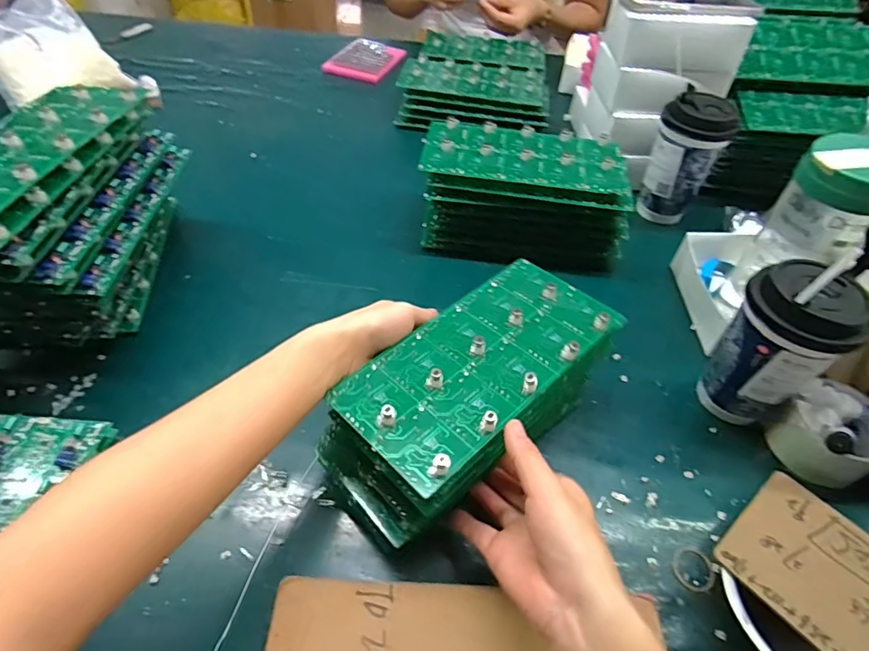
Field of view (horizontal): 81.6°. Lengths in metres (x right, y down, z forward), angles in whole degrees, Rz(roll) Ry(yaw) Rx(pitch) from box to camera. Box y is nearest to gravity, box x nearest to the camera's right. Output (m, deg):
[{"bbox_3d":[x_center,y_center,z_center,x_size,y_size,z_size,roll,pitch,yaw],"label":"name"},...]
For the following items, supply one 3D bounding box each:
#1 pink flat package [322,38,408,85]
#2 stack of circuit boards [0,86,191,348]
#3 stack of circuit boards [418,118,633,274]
[{"bbox_3d":[-0.134,-0.507,0.961,0.120,0.011,0.120,24,65,10],"label":"pink flat package"},{"bbox_3d":[-0.341,-0.097,0.483,0.134,0.176,0.249,6,48,2],"label":"stack of circuit boards"},{"bbox_3d":[0.108,-0.156,0.605,0.239,0.117,0.117,9,48,4],"label":"stack of circuit boards"}]

